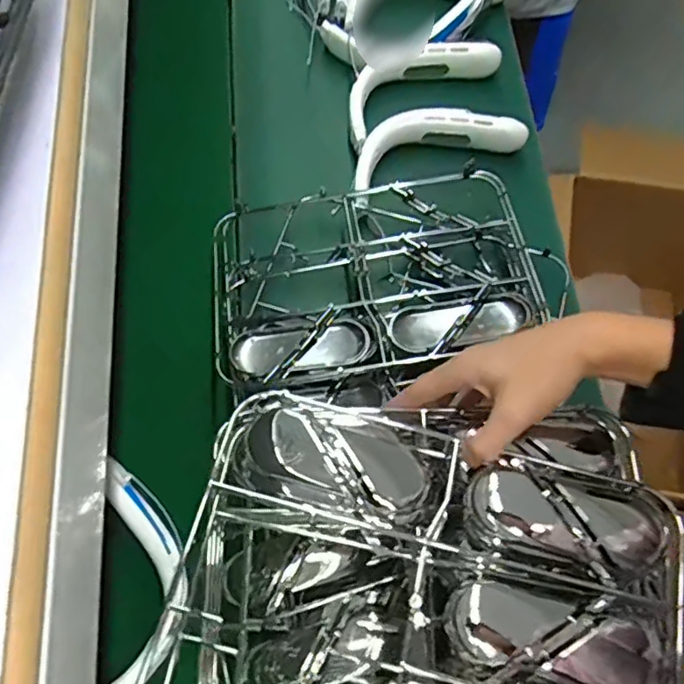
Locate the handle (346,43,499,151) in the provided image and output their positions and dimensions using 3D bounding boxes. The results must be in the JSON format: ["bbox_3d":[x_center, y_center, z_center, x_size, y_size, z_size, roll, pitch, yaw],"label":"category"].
[{"bbox_3d":[0.090,-0.334,0.781,0.235,0.036,0.092,-34,73,-12],"label":"handle"}]

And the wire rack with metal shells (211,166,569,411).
[{"bbox_3d":[0.048,-0.065,0.660,0.364,0.088,0.249,-9,70,-3],"label":"wire rack with metal shells"}]

